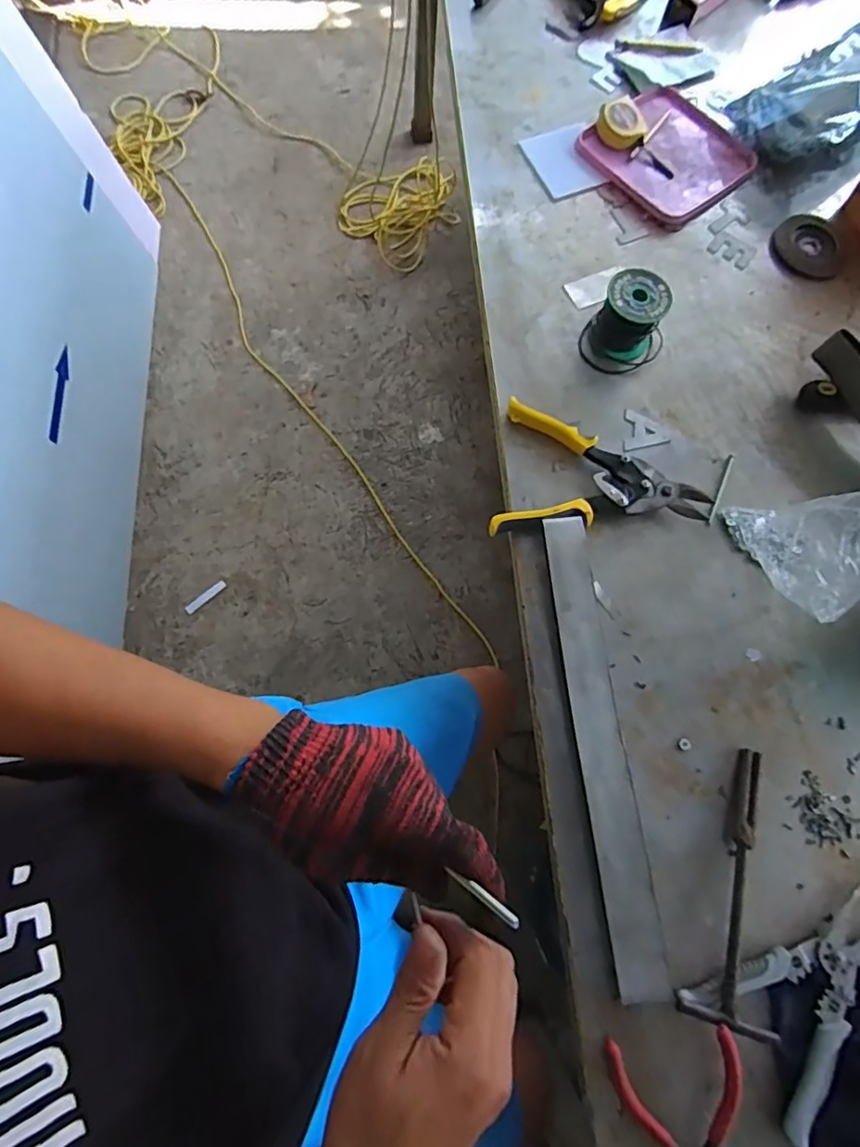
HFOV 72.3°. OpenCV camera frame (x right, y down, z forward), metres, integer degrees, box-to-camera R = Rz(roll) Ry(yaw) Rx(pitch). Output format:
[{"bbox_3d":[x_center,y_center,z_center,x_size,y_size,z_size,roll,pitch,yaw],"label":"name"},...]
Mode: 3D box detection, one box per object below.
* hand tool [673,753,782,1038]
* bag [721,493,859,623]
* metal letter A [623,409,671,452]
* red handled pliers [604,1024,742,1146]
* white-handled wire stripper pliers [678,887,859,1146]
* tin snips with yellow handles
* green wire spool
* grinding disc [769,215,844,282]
[{"bbox_3d":[0.273,0.267,0.508,0.070,0.026,0.219,21,73,4],"label":"hand tool"},{"bbox_3d":[0.364,-0.026,0.552,0.072,0.132,0.134,-12,74,-6],"label":"bag"},{"bbox_3d":[0.243,-0.156,0.658,0.053,0.004,0.049,7,73,0],"label":"metal letter A"},{"bbox_3d":[0.202,0.436,0.447,0.092,0.034,0.143,-10,73,-5],"label":"red handled pliers"},{"bbox_3d":[0.315,0.343,0.489,0.177,0.021,0.119,-37,78,-12],"label":"white-handled wire stripper pliers"},{"bbox_3d":[0.172,-0.117,0.629,0.225,0.024,0.140,-3,73,-3],"label":"tin snips with yellow handles"},{"bbox_3d":[0.225,-0.282,0.660,0.086,0.069,0.081,1,73,-2],"label":"green wire spool"},{"bbox_3d":[0.479,-0.416,0.747,0.084,0.008,0.096,1,73,-2],"label":"grinding disc"}]

